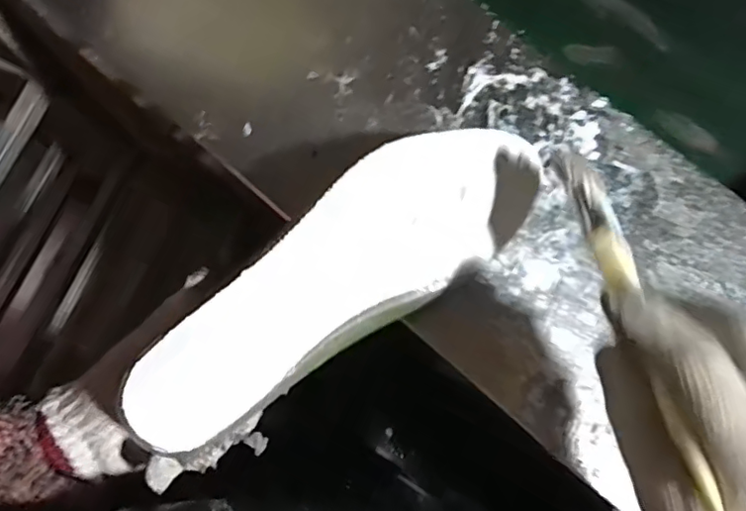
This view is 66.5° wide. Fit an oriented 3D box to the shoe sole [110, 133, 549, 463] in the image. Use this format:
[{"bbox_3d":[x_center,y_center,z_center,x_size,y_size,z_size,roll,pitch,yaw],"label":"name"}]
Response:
[{"bbox_3d":[-0.011,0.006,0.305,0.249,0.032,0.076,-37,80,-14],"label":"shoe sole"}]

